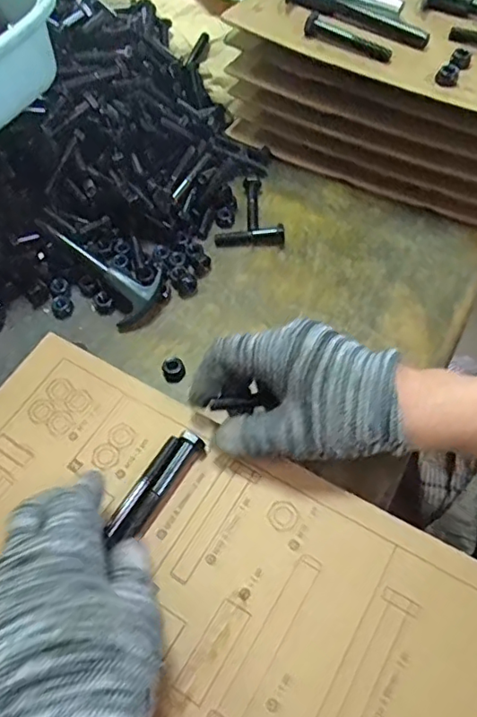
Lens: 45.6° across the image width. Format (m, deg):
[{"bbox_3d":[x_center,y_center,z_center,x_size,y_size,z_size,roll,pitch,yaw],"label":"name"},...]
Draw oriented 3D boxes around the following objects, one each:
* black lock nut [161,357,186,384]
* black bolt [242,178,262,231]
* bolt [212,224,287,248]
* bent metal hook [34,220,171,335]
[{"bbox_3d":[-0.048,0.007,0.415,0.016,0.009,0.019,-18,59,-7],"label":"black lock nut"},{"bbox_3d":[0.013,-0.135,0.501,0.016,0.014,0.061,-3,57,2],"label":"black bolt"},{"bbox_3d":[0.009,-0.104,0.483,0.059,0.012,0.014,0,59,4],"label":"bolt"},{"bbox_3d":[-0.109,-0.073,0.450,0.115,0.025,0.050,39,67,9],"label":"bent metal hook"}]

